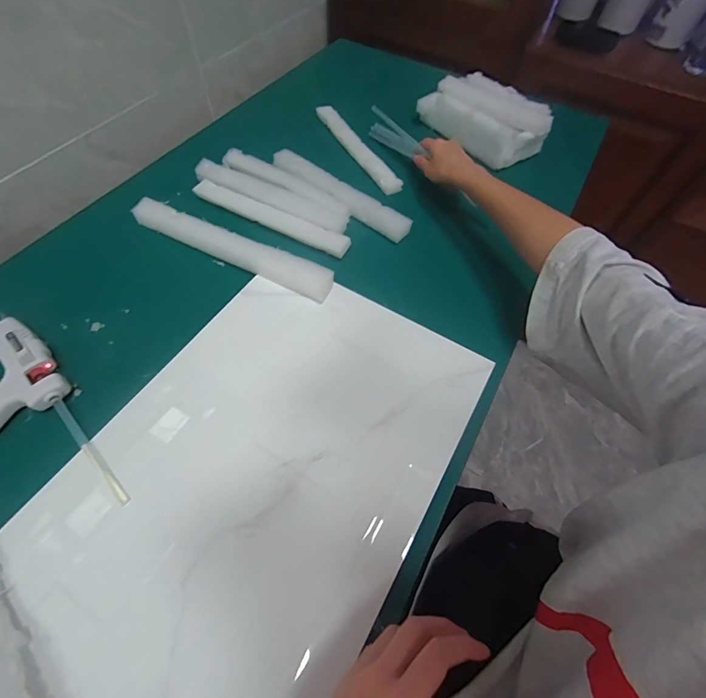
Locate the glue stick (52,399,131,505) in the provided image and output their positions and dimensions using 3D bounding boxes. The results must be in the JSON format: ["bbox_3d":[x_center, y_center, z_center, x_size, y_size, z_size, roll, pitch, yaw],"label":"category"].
[{"bbox_3d":[-0.243,0.093,0.337,0.125,0.008,0.010,40,66,19],"label":"glue stick"}]

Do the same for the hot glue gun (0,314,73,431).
[{"bbox_3d":[-0.361,0.039,0.358,0.124,0.021,0.123,38,65,18],"label":"hot glue gun"}]

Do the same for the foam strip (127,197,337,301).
[{"bbox_3d":[-0.157,-0.131,0.462,0.291,0.026,0.034,26,62,12],"label":"foam strip"}]

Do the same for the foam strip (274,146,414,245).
[{"bbox_3d":[-0.023,-0.228,0.527,0.244,0.016,0.039,38,65,18],"label":"foam strip"}]

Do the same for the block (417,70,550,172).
[{"bbox_3d":[0.220,-0.385,0.606,0.106,0.063,0.203,-36,67,-21],"label":"block"}]

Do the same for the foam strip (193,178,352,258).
[{"bbox_3d":[-0.114,-0.183,0.502,0.239,0.014,0.027,27,62,13],"label":"foam strip"}]

